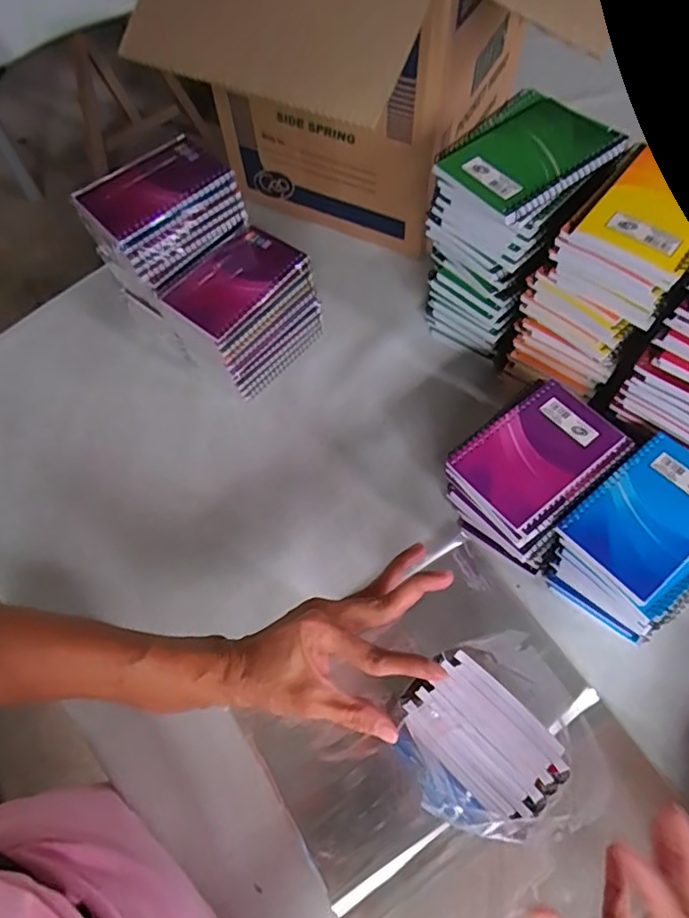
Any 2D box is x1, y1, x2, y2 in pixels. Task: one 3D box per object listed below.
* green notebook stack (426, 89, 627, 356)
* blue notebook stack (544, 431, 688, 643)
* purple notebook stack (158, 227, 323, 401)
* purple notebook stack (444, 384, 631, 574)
[{"bbox_3d":[0.154,-0.205,0.549,0.109,0.228,0.148,40,70,22],"label":"green notebook stack"},{"bbox_3d":[0.252,0.068,0.470,0.139,0.089,0.107,-37,65,-16],"label":"blue notebook stack"},{"bbox_3d":[-0.109,-0.158,0.592,0.109,0.109,0.136,36,69,21],"label":"purple notebook stack"},{"bbox_3d":[0.171,0.019,0.504,0.146,0.094,0.110,-38,65,-16],"label":"purple notebook stack"}]

